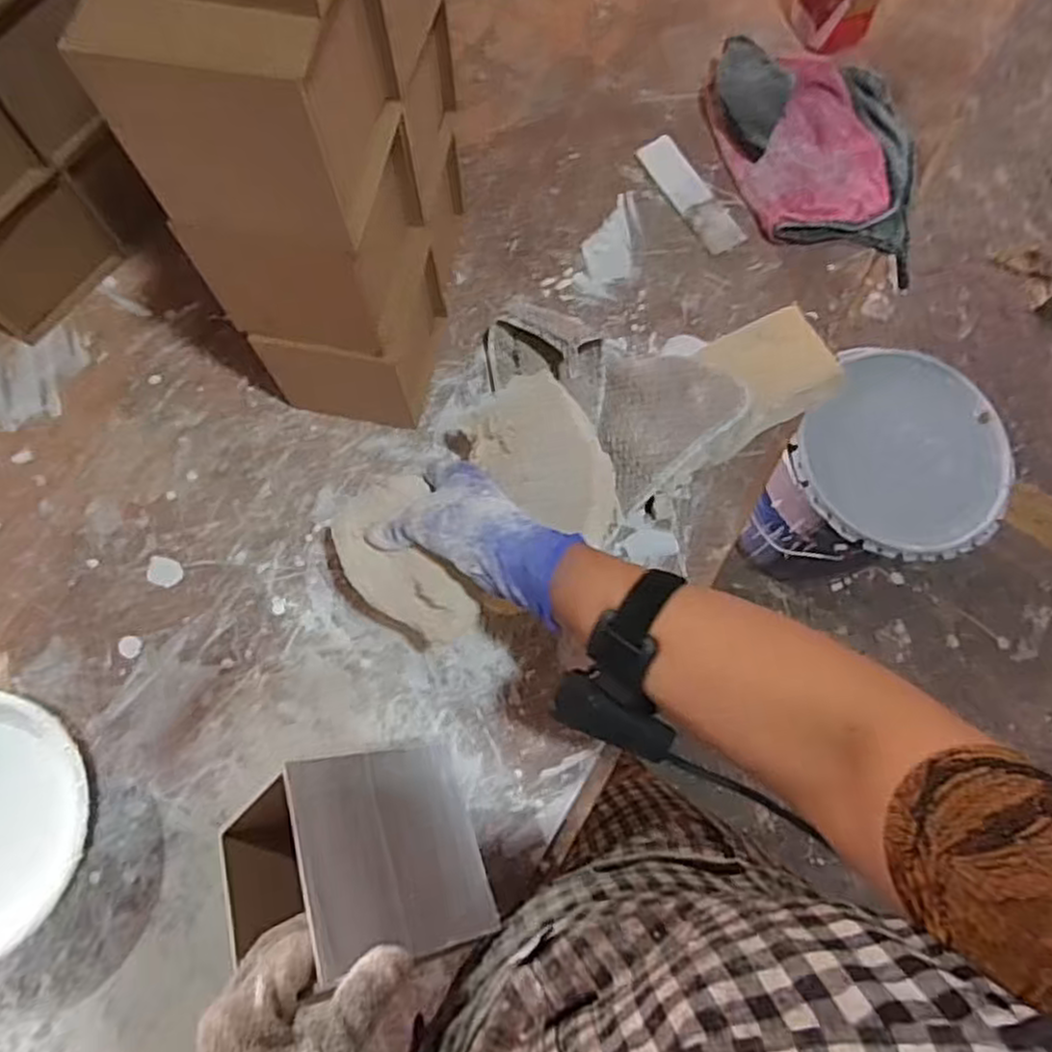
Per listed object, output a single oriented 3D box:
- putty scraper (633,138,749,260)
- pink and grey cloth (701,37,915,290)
[{"bbox_3d":[0.152,-0.309,0.695,0.042,0.009,0.132,-31,76,-10],"label":"putty scraper"},{"bbox_3d":[0.266,-0.352,0.690,0.192,0.043,0.204,4,73,0],"label":"pink and grey cloth"}]

